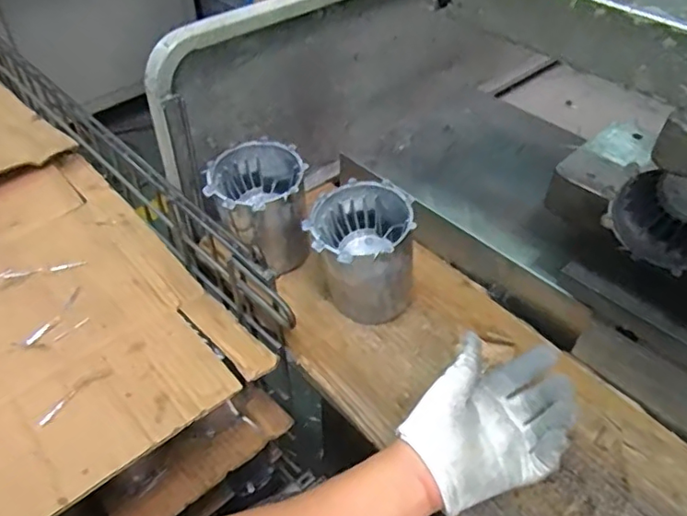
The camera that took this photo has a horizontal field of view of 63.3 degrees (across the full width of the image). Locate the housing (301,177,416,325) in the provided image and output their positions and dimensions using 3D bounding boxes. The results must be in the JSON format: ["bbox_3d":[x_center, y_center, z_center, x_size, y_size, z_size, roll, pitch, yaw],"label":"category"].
[{"bbox_3d":[0.014,0.001,0.543,0.098,0.122,0.095,-7,45,-9],"label":"housing"}]

